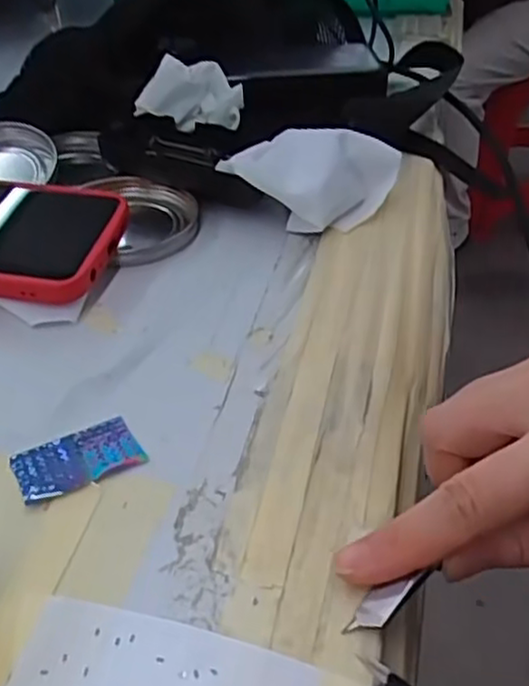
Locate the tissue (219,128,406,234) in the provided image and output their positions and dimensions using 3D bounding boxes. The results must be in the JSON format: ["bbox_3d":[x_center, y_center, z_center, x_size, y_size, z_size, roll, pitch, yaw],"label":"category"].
[{"bbox_3d":[0.025,-0.089,0.392,0.090,0.037,0.061,9,40,12],"label":"tissue"}]

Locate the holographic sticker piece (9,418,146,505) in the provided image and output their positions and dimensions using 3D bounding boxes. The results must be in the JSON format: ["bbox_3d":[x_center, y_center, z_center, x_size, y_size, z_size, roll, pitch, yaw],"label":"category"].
[{"bbox_3d":[-0.069,0.042,0.264,0.044,0.004,0.027,-20,43,-21],"label":"holographic sticker piece"}]

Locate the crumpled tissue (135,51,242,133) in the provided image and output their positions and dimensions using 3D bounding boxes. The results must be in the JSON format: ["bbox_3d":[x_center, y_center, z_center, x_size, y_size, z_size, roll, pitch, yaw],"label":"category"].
[{"bbox_3d":[-0.046,-0.151,0.435,0.065,0.040,0.013,10,22,12],"label":"crumpled tissue"}]

